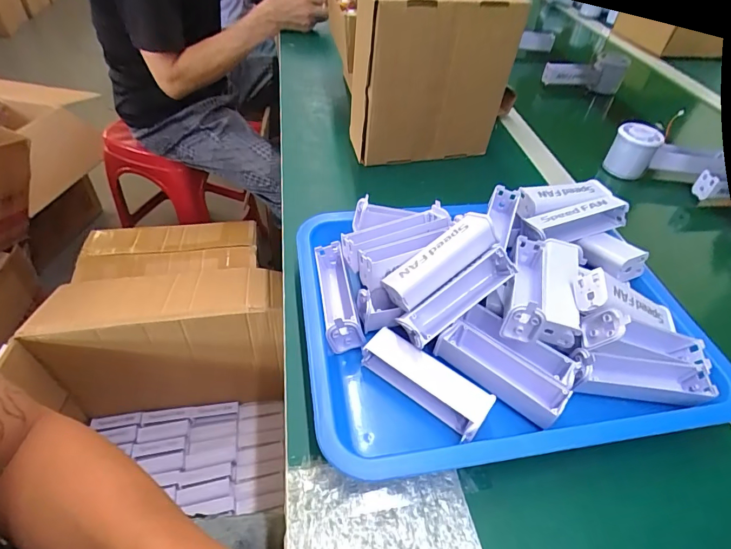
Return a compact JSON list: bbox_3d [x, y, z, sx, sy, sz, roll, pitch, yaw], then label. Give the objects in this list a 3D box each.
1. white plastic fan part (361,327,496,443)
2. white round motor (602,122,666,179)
[{"bbox_3d":[0.046,0.081,0.329,0.100,0.026,0.031,33,51,24],"label":"white plastic fan part"},{"bbox_3d":[0.382,-0.177,0.610,0.057,0.069,0.049,28,50,20],"label":"white round motor"}]

